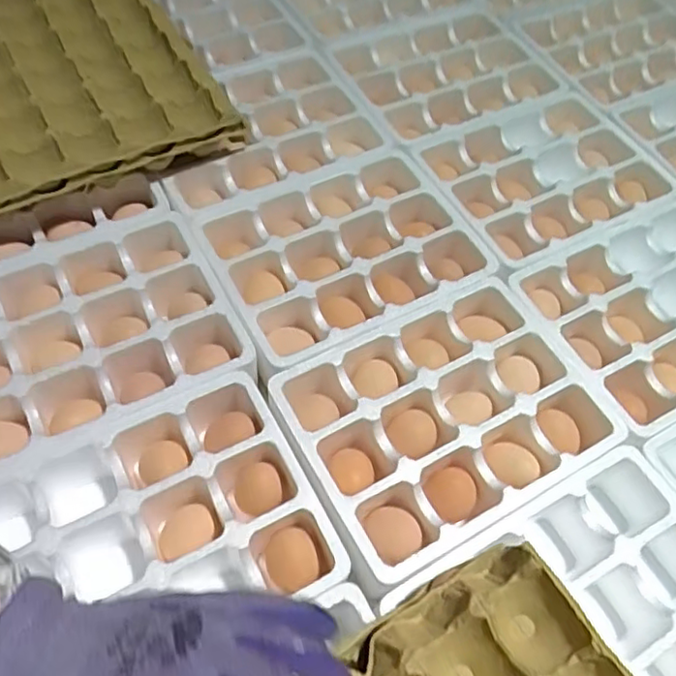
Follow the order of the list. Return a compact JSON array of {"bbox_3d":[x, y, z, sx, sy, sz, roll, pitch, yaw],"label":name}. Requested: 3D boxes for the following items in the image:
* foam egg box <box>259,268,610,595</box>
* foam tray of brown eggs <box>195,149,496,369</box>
[{"bbox_3d":[0.090,0.068,0.523,0.248,0.056,0.182,-24,64,-17],"label":"foam egg box"},{"bbox_3d":[0.006,-0.082,0.604,0.247,0.045,0.188,-24,64,-17],"label":"foam tray of brown eggs"}]

